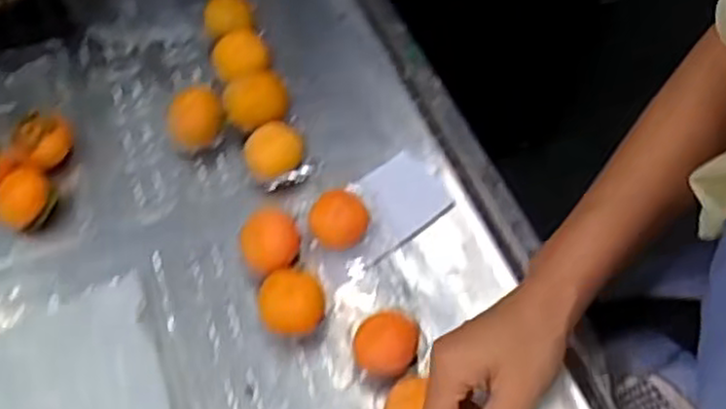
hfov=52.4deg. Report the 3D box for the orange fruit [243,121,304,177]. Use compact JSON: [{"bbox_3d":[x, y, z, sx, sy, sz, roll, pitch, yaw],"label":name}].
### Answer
[{"bbox_3d":[-0.075,-0.043,0.614,0.045,0.039,0.049,-18,59,-10],"label":"orange fruit"}]

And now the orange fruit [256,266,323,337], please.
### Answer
[{"bbox_3d":[-0.051,0.074,0.541,0.045,0.043,0.048,7,58,6],"label":"orange fruit"}]

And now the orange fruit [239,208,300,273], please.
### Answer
[{"bbox_3d":[-0.073,0.028,0.573,0.048,0.036,0.052,-7,58,-3],"label":"orange fruit"}]

